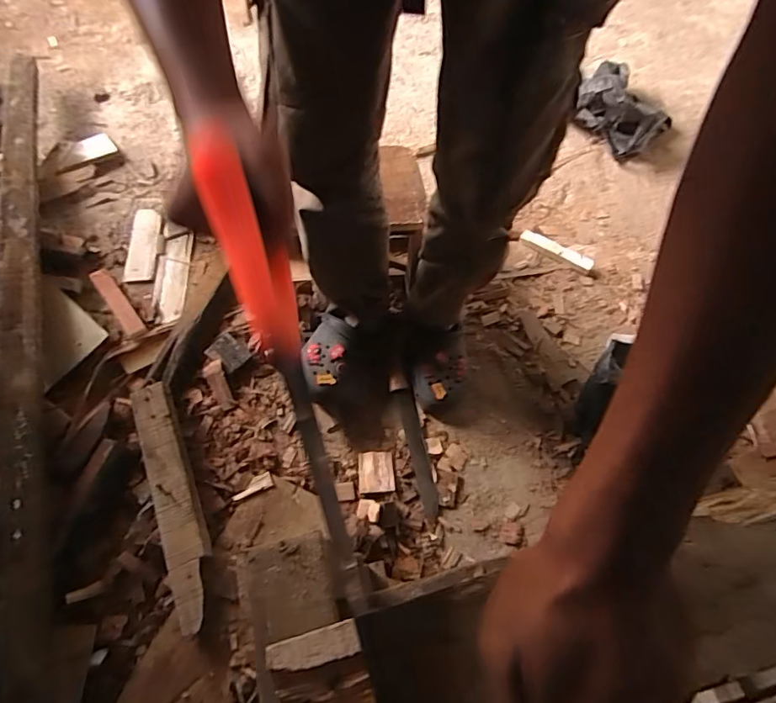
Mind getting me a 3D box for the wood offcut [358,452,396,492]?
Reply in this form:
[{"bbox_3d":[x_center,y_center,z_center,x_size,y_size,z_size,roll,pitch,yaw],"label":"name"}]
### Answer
[{"bbox_3d":[-0.021,0.210,0.862,0.059,0.010,0.070,-5,62,-4],"label":"wood offcut"}]

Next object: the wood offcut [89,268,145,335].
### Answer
[{"bbox_3d":[-0.560,-0.105,1.020,0.034,0.017,0.188,-35,68,-18],"label":"wood offcut"}]

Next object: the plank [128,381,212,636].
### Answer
[{"bbox_3d":[-0.343,0.226,0.790,0.064,0.023,0.398,-14,63,-24],"label":"plank"}]

